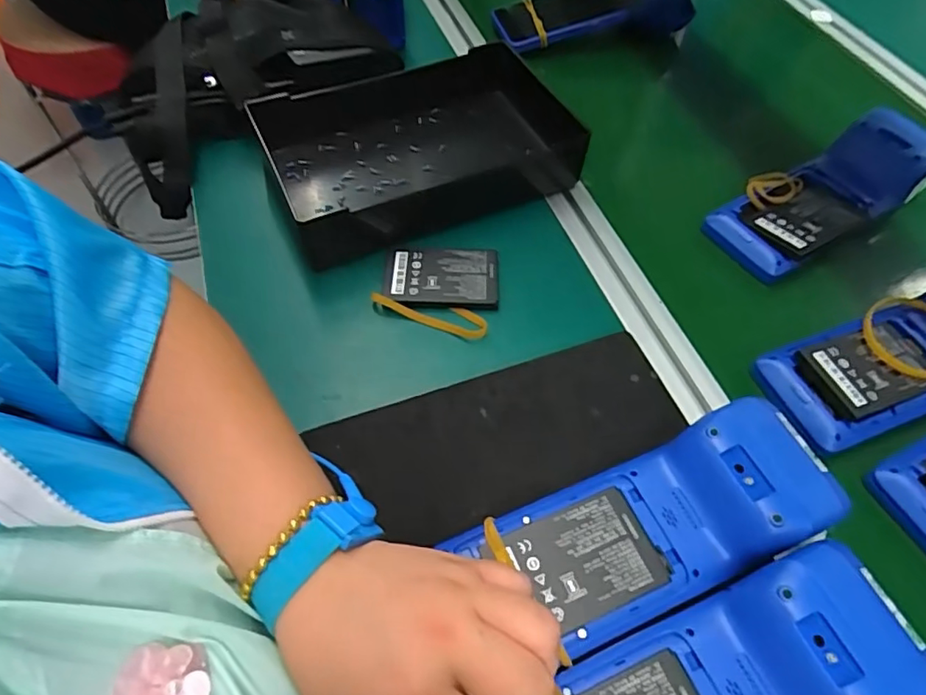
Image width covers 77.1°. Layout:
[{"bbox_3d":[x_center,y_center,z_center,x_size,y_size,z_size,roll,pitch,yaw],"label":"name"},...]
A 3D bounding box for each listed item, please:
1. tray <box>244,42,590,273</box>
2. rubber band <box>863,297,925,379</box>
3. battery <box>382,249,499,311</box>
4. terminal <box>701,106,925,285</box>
[{"bbox_3d":[-0.036,-0.178,0.519,0.261,0.055,0.169,-23,60,-16],"label":"tray"},{"bbox_3d":[0.327,-0.007,0.423,0.067,0.010,0.068,1,56,-2],"label":"rubber band"},{"bbox_3d":[-0.017,-0.054,0.457,0.089,0.011,0.055,2,56,-1],"label":"battery"},{"bbox_3d":[0.318,-0.140,0.504,0.216,0.048,0.089,-28,62,-19],"label":"terminal"}]

